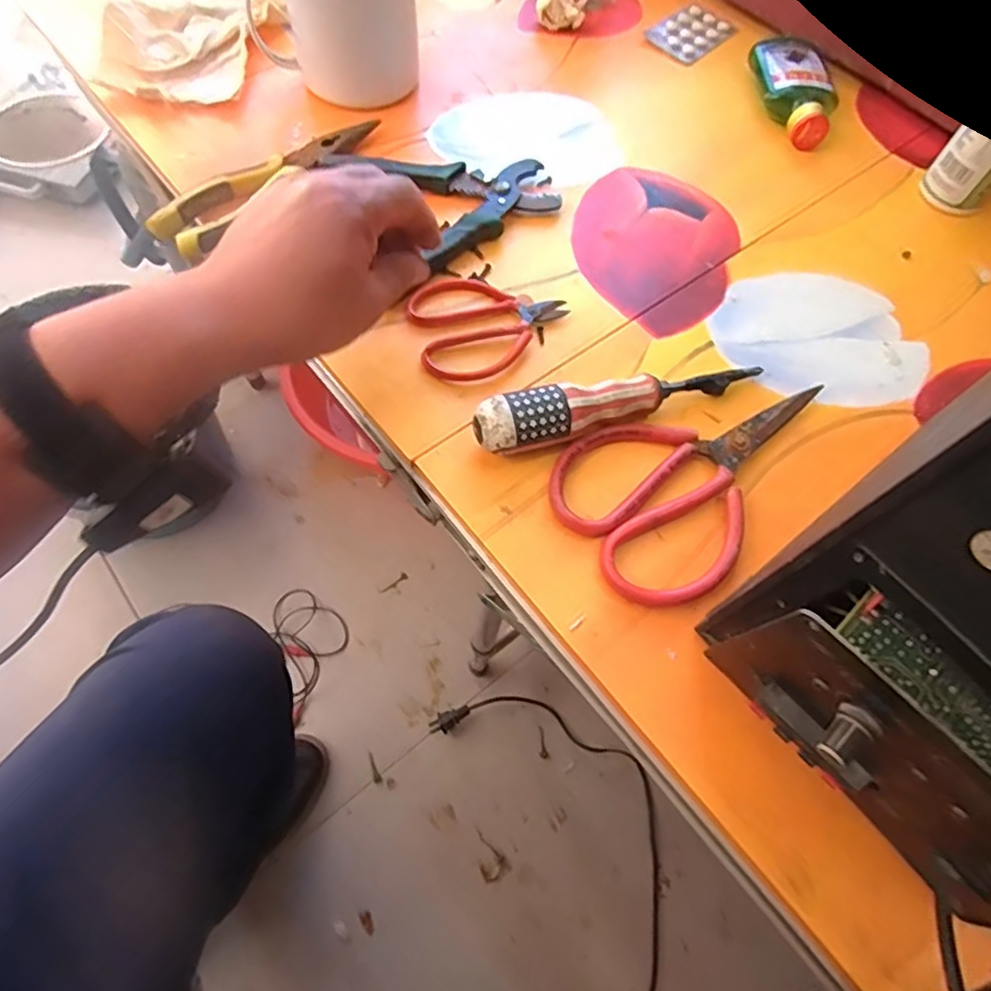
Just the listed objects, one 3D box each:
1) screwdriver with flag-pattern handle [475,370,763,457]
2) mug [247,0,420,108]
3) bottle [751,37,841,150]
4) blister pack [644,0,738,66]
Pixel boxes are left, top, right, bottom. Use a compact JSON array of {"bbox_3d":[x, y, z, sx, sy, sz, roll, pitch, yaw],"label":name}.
[{"bbox_3d":[0.078,-0.056,0.368,0.186,0.039,0.026,-16,66,-11],"label":"screwdriver with flag-pattern handle"},{"bbox_3d":[-0.127,-0.381,0.490,0.118,0.104,0.093,-31,69,-16],"label":"mug"},{"bbox_3d":[0.253,-0.344,0.528,0.057,0.029,0.117,2,64,-2],"label":"bottle"},{"bbox_3d":[0.188,-0.439,0.584,0.076,0.009,0.054,-39,72,-19],"label":"blister pack"}]

